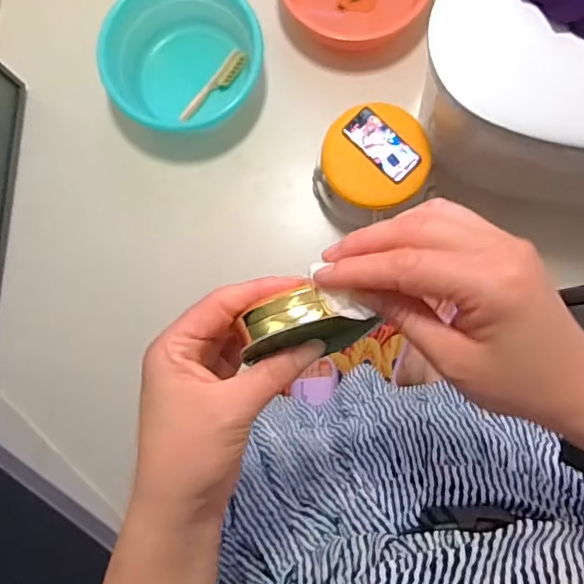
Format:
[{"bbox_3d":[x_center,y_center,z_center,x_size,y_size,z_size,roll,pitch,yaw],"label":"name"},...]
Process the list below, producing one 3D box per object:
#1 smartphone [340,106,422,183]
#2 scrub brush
[{"bbox_3d":[0.192,-0.315,1.207,0.169,0.006,0.076,45,96,2],"label":"smartphone"},{"bbox_3d":[-0.199,-0.522,1.435,0.043,0.043,0.222,44,88,5],"label":"scrub brush"}]

